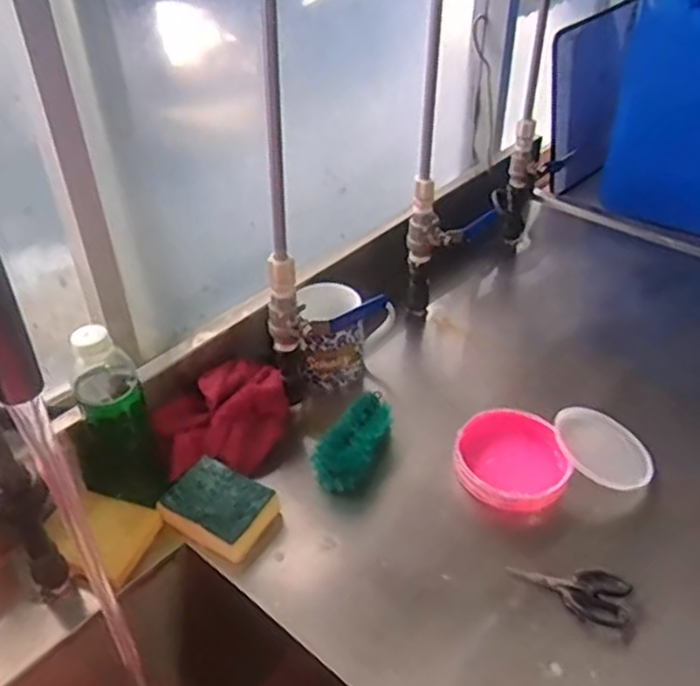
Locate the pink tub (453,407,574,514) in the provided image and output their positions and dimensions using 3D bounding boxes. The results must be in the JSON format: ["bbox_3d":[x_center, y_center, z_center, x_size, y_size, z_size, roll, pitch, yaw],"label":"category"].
[{"bbox_3d":[0.172,0.132,0.765,0.113,0.048,0.115,0,38,0],"label":"pink tub"}]

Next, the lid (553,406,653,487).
[{"bbox_3d":[0.278,0.114,0.768,0.113,0.014,0.102,27,38,5],"label":"lid"}]

